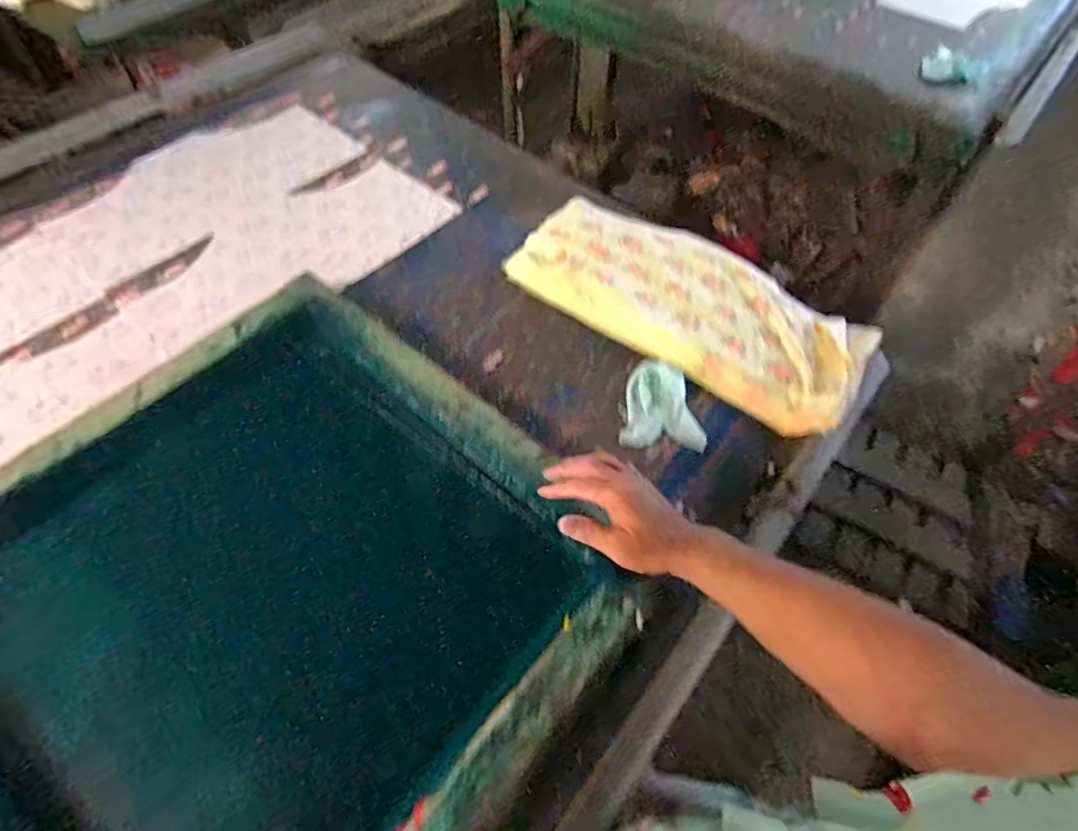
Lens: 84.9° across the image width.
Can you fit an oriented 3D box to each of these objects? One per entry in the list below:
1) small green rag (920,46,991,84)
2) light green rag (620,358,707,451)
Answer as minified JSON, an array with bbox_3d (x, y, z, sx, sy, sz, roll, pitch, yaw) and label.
[{"bbox_3d":[0.827,-0.696,1.179,0.026,0.060,0.124,-31,46,-20],"label":"small green rag"},{"bbox_3d":[0.169,-0.016,0.805,0.107,0.026,0.124,5,56,0],"label":"light green rag"}]

